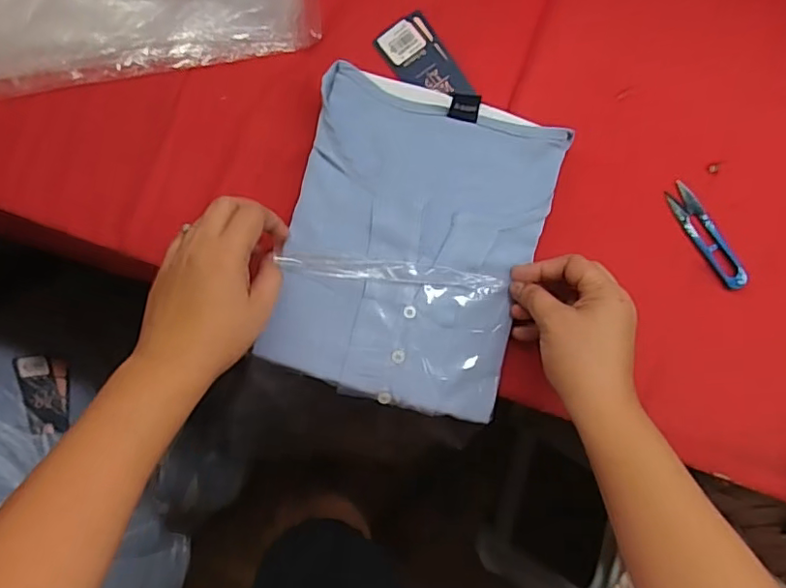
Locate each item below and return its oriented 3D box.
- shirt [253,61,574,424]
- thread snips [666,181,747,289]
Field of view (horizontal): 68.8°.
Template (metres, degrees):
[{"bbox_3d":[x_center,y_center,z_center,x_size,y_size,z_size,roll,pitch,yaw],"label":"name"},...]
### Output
[{"bbox_3d":[0.017,-0.042,0.477,0.202,0.037,0.256,15,80,1],"label":"shirt"},{"bbox_3d":[0.277,-0.052,0.504,0.028,0.008,0.104,-26,82,-6],"label":"thread snips"}]

